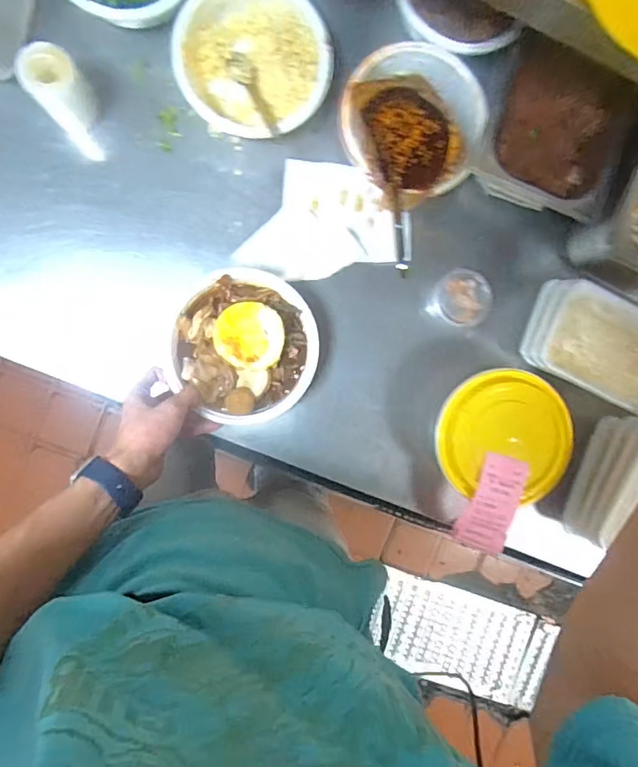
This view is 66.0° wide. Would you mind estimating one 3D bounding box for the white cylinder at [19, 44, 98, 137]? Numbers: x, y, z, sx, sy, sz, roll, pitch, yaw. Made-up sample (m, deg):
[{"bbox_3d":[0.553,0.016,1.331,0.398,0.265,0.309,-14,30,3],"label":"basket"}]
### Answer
[{"bbox_3d":[-0.279,-0.319,0.539,0.055,0.091,0.054,0,93,-6],"label":"white cylinder"}]

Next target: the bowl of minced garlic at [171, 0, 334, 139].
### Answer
[{"bbox_3d":[-0.076,-0.370,0.574,0.170,0.058,0.159,0,93,-6],"label":"bowl of minced garlic"}]

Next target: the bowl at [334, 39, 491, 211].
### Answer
[{"bbox_3d":[0.103,-0.296,0.574,0.177,0.091,0.182,0,93,-6],"label":"bowl"}]

